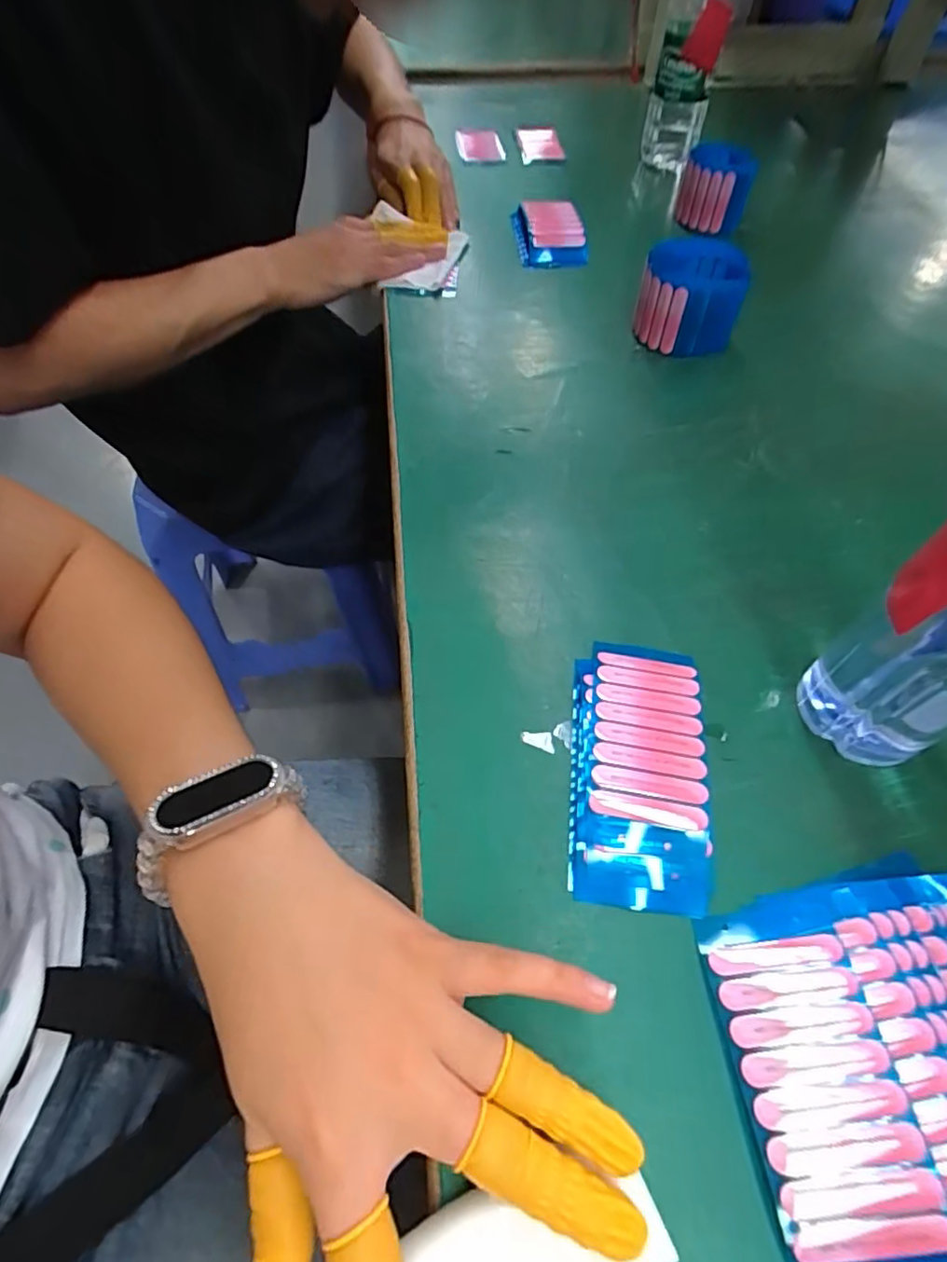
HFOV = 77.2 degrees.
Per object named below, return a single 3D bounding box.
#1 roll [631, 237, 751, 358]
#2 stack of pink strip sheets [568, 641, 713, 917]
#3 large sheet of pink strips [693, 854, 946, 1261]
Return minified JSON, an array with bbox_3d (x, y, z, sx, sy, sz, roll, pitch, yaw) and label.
[{"bbox_3d":[0.176,-0.267,0.478,0.073,0.062,0.058,1,56,0],"label":"roll"},{"bbox_3d":[0.079,0.061,0.284,0.062,0.018,0.130,8,56,5],"label":"stack of pink strip sheets"},{"bbox_3d":[0.182,0.155,0.223,0.170,0.020,0.121,-6,56,-5],"label":"large sheet of pink strips"}]

